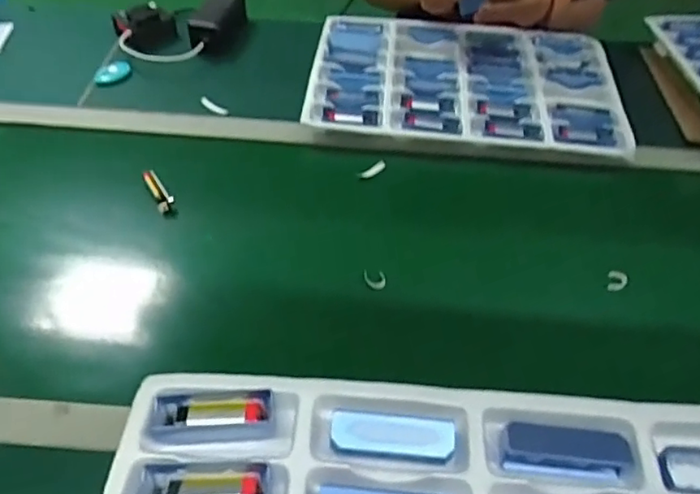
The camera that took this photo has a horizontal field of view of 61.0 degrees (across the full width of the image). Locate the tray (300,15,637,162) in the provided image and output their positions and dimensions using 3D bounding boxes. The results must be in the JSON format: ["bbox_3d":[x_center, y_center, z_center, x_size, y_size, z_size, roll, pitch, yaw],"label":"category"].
[{"bbox_3d":[0.173,-0.258,0.907,0.445,0.022,0.337,6,48,4],"label":"tray"}]

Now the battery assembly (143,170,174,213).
[{"bbox_3d":[-0.236,-0.070,0.736,0.020,0.016,0.066,-22,52,-20],"label":"battery assembly"}]

